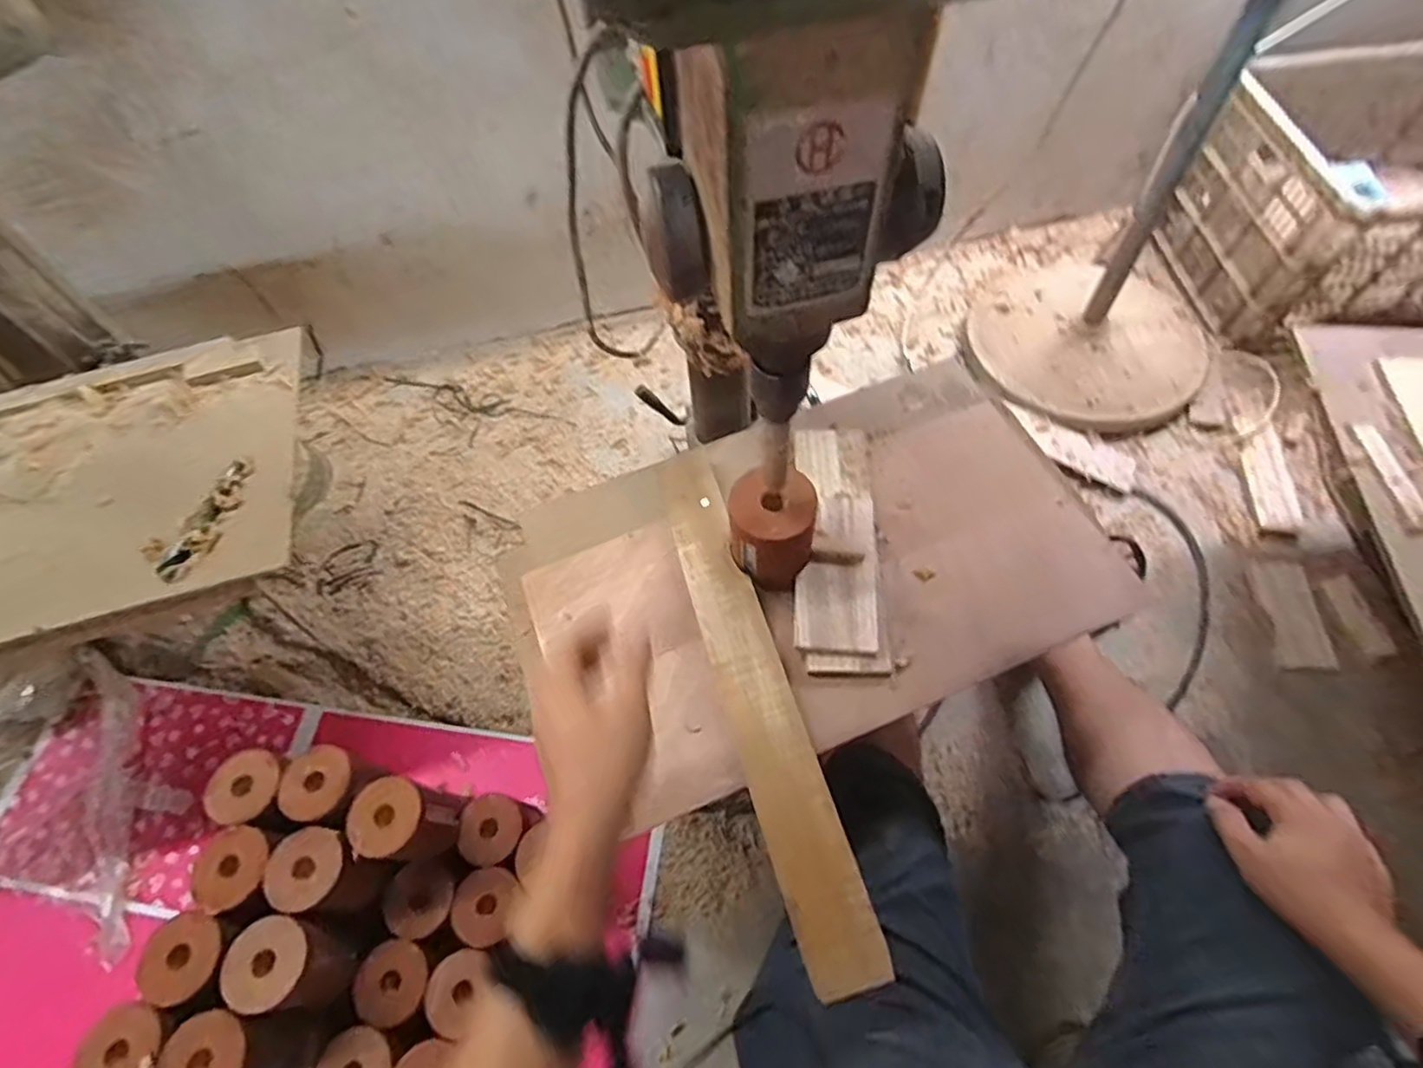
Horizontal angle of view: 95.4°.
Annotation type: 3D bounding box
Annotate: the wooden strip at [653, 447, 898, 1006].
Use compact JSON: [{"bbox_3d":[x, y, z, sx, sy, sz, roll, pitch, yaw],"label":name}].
[{"bbox_3d":[0.033,0.123,0.585,0.063,0.011,0.490,-19,59,-1],"label":"wooden strip"}]

